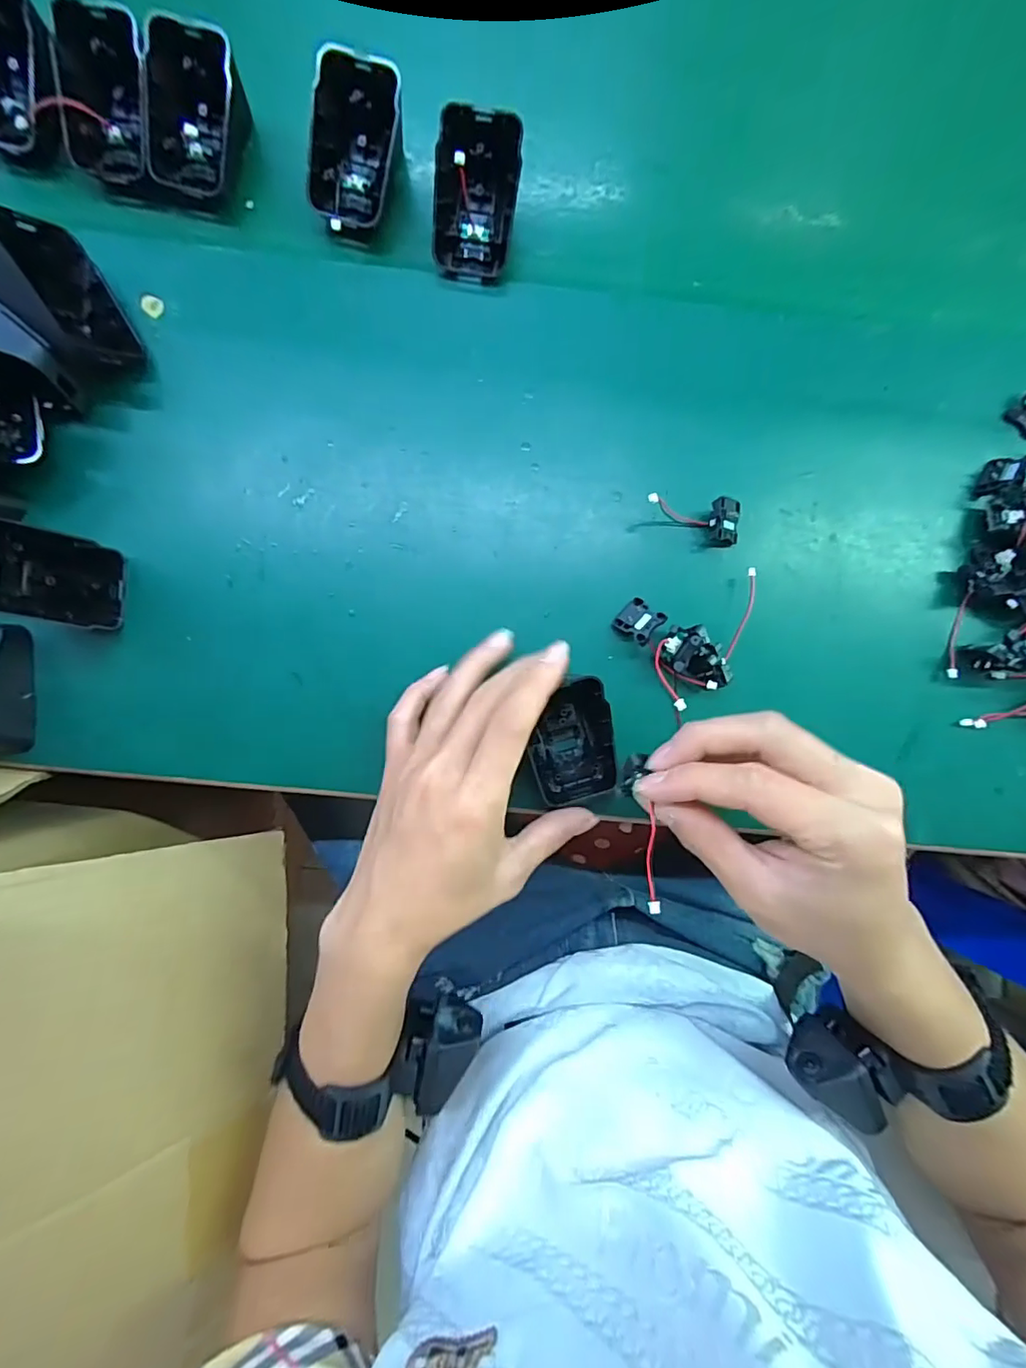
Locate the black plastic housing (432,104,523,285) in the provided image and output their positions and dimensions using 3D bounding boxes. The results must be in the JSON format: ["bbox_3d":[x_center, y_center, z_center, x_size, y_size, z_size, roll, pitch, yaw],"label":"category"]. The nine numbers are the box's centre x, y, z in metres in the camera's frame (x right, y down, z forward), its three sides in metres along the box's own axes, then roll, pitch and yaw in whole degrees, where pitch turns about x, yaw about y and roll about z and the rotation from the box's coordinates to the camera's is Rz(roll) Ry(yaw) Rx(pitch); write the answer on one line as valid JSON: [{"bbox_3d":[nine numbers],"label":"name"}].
[{"bbox_3d":[-0.020,-0.261,0.288,0.043,0.039,0.062,8,88,-1],"label":"black plastic housing"}]

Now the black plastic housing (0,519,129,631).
[{"bbox_3d":[-0.236,-0.054,0.259,0.033,0.071,0.043,6,86,14],"label":"black plastic housing"}]

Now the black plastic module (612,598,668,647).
[{"bbox_3d":[0.070,-0.034,0.294,0.023,0.011,0.022,41,88,17],"label":"black plastic module"}]

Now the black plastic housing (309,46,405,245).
[{"bbox_3d":[-0.087,-0.288,0.289,0.041,0.042,0.067,18,88,-1],"label":"black plastic housing"}]

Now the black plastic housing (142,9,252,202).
[{"bbox_3d":[-0.169,-0.303,0.287,0.044,0.041,0.064,13,88,-1],"label":"black plastic housing"}]

